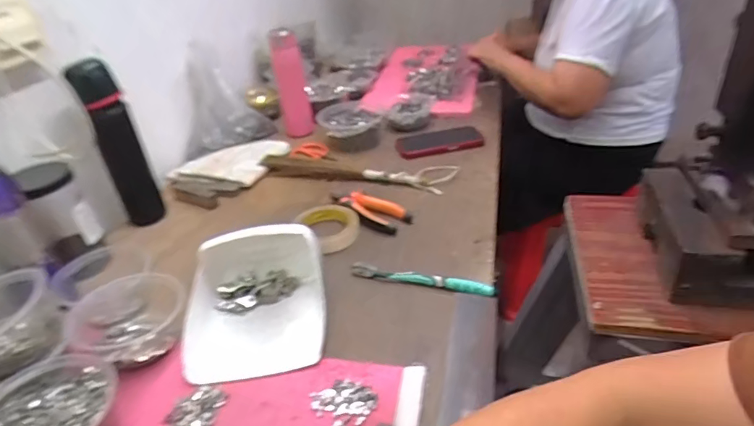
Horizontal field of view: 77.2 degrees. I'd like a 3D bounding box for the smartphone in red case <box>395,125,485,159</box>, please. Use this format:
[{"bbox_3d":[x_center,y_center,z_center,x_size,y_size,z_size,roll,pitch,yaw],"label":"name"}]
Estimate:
[{"bbox_3d":[0.125,-0.146,0.948,0.176,0.008,0.093,-9,34,-10],"label":"smartphone in red case"}]

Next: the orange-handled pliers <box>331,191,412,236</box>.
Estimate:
[{"bbox_3d":[-0.014,-0.007,0.745,0.137,0.020,0.060,18,39,27],"label":"orange-handled pliers"}]

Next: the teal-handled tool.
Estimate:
[{"bbox_3d":[0.056,0.083,0.599,0.186,0.020,0.021,10,36,17],"label":"teal-handled tool"}]

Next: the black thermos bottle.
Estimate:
[{"bbox_3d":[-0.394,-0.102,0.722,0.052,0.246,0.054,-7,34,-7],"label":"black thermos bottle"}]

